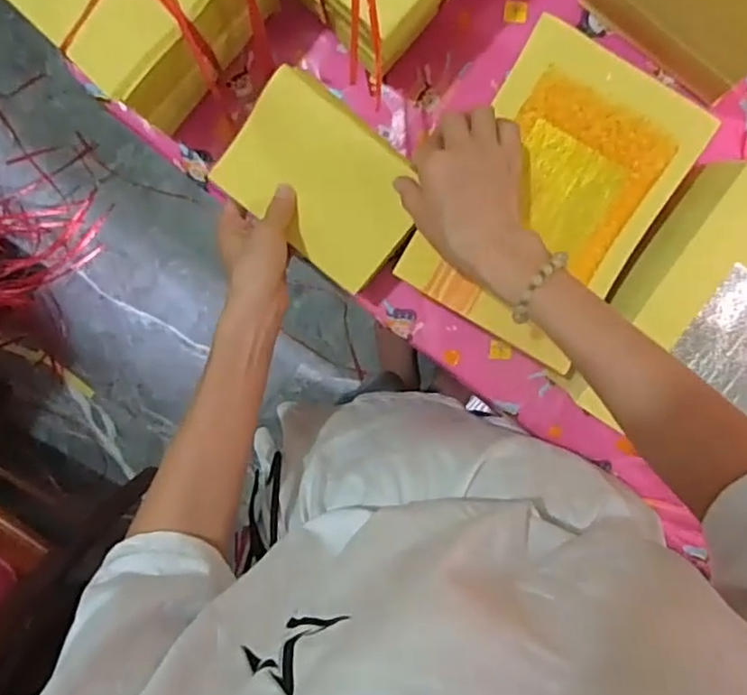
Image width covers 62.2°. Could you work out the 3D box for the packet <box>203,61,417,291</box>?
[{"bbox_3d":[-0.041,-0.138,0.522,0.160,0.021,0.117,40,98,-4],"label":"packet"}]

